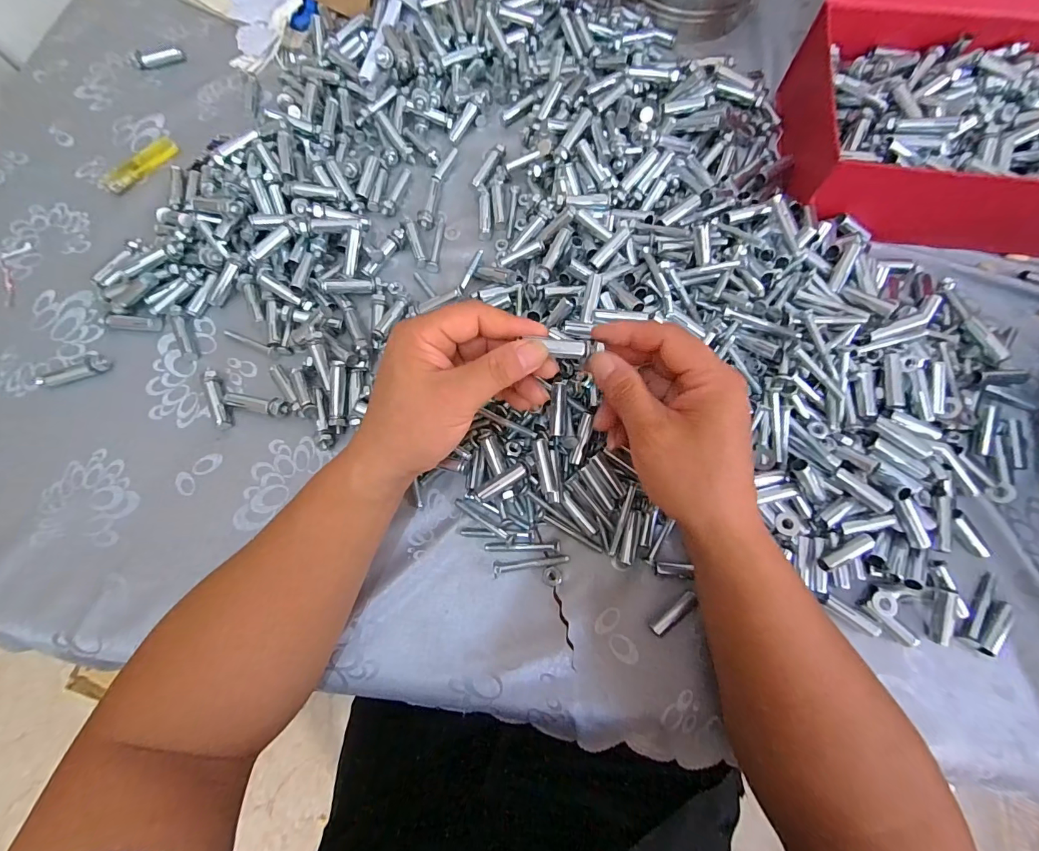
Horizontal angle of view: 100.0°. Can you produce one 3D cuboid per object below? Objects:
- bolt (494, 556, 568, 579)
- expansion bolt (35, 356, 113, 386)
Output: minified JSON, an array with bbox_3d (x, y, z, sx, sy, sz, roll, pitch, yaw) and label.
[{"bbox_3d":[0.008,0.101,0.321,0.056,0.007,0.010,-12,73,-2],"label":"bolt"},{"bbox_3d":[-0.375,-0.046,0.367,0.051,0.010,0.014,-20,74,-5],"label":"expansion bolt"}]

